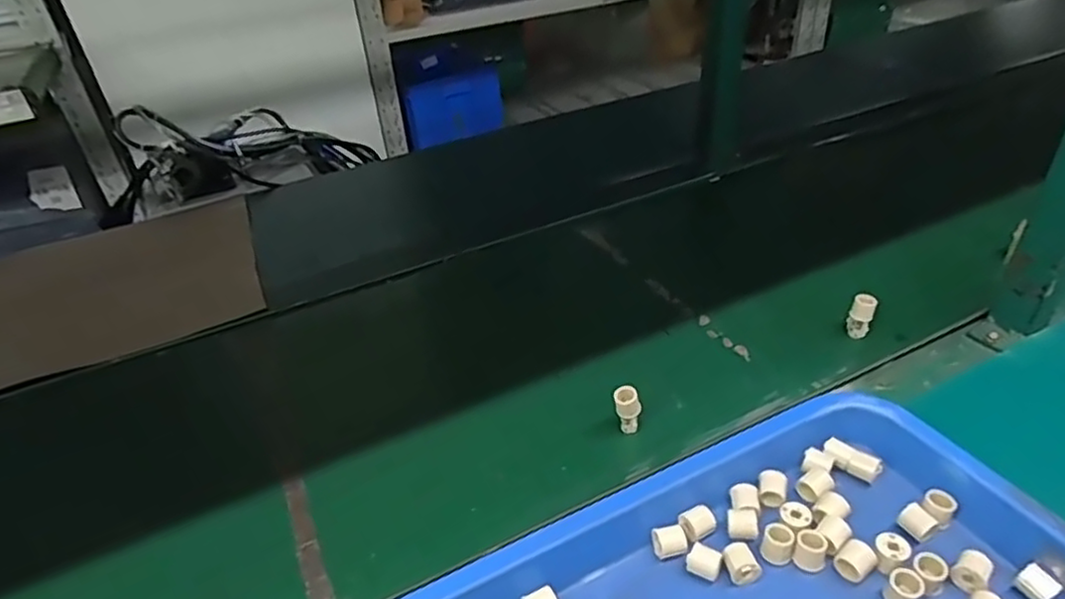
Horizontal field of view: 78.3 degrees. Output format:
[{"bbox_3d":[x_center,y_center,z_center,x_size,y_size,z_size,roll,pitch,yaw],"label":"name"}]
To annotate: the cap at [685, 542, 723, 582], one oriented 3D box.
[{"bbox_3d":[0.114,0.174,0.433,0.020,0.017,0.017,13,40,24],"label":"cap"}]

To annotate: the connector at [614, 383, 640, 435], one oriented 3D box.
[{"bbox_3d":[0.079,0.092,0.546,0.022,0.038,0.016,1,36,9],"label":"connector"}]

